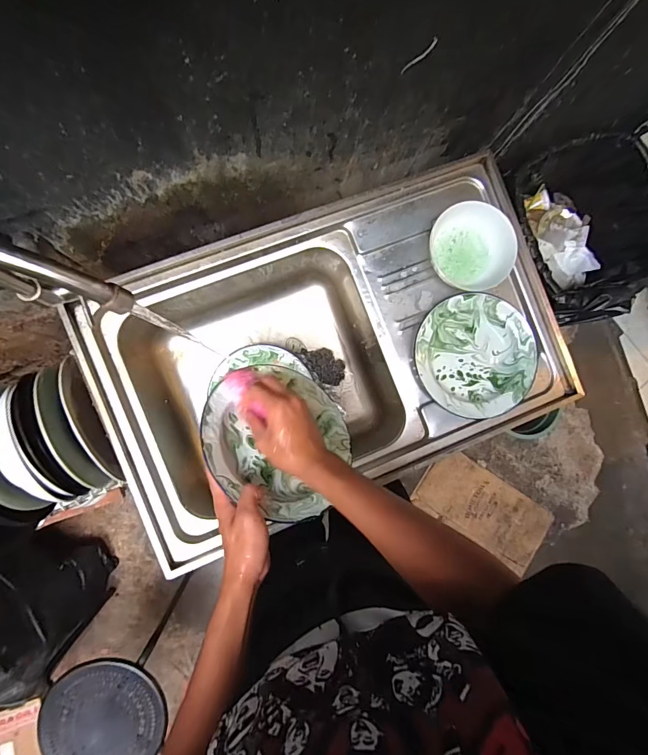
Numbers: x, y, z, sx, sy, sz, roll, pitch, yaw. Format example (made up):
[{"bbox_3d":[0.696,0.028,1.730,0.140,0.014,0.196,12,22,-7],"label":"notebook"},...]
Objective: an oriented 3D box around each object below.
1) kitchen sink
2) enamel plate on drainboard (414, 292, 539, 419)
[{"bbox_3d":[0.010,-0.042,0.753,0.755,0.215,0.461,-20,91,-6],"label":"kitchen sink"},{"bbox_3d":[0.259,-0.038,0.681,0.201,0.042,0.206,0,89,-6],"label":"enamel plate on drainboard"}]

